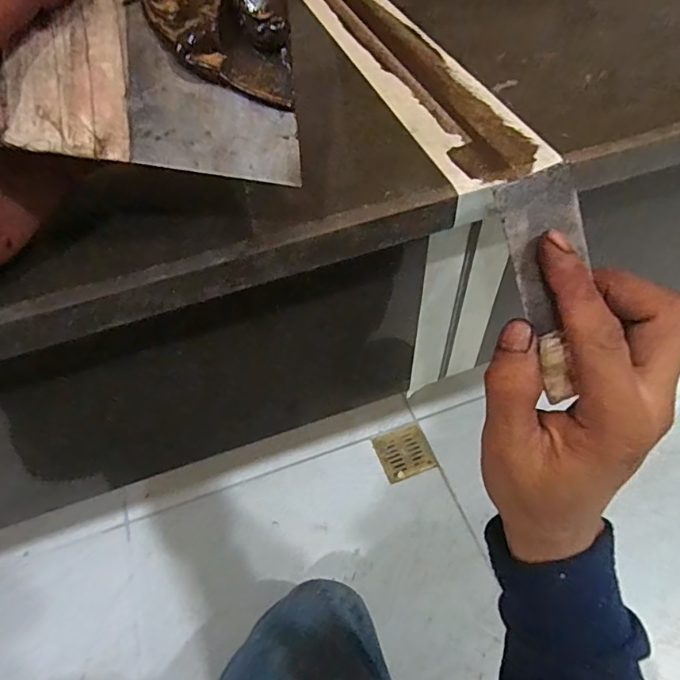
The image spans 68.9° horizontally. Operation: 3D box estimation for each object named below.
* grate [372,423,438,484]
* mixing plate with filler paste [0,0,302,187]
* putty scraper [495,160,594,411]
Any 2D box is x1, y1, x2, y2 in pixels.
[{"bbox_3d":[0.130,0.226,1.003,0.101,0.006,0.104,-19,54,-7],"label":"grate"},{"bbox_3d":[-0.064,-0.107,0.168,0.093,0.008,0.103,-4,88,-9],"label":"mixing plate with filler paste"},{"bbox_3d":[0.092,-0.024,0.218,0.039,0.008,0.100,-6,95,0],"label":"putty scraper"}]

